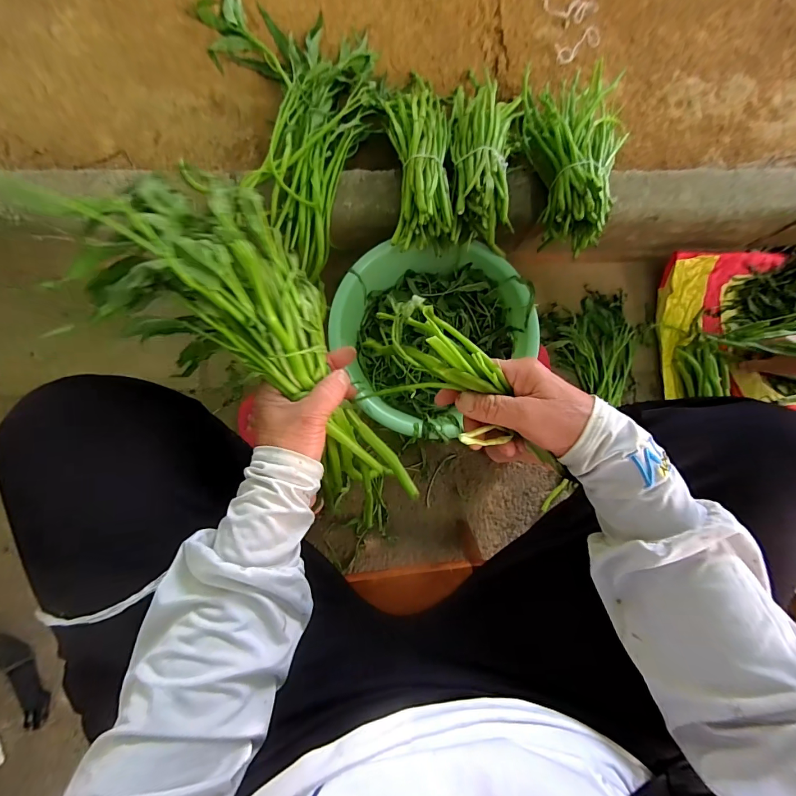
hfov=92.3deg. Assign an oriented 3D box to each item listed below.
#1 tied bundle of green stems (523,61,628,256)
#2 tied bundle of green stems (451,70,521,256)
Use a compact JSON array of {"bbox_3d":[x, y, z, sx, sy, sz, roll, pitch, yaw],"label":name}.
[{"bbox_3d":[0.303,-0.394,0.624,0.154,0.090,0.285,-5,84,-4],"label":"tied bundle of green stems"},{"bbox_3d":[0.142,-0.382,0.612,0.110,0.088,0.258,2,84,-3],"label":"tied bundle of green stems"}]

